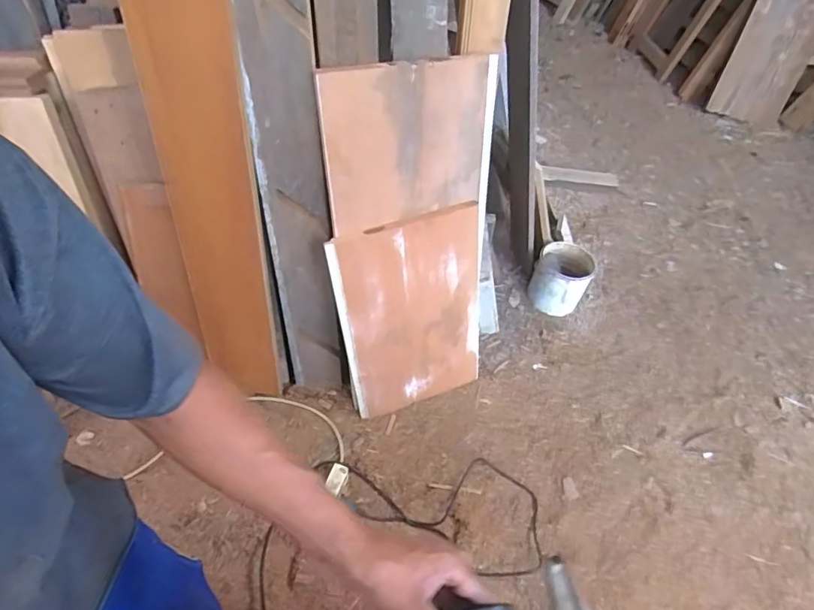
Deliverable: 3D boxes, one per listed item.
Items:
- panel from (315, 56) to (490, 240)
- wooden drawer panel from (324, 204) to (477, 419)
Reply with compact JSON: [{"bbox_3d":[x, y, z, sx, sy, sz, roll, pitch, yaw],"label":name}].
[{"bbox_3d":[-0.002,-0.312,1.001,0.326,0.320,0.017,-12,40,-14],"label":"panel"},{"bbox_3d":[0.016,0.038,1.249,0.351,0.546,0.024,-18,38,-15],"label":"wooden drawer panel"}]

